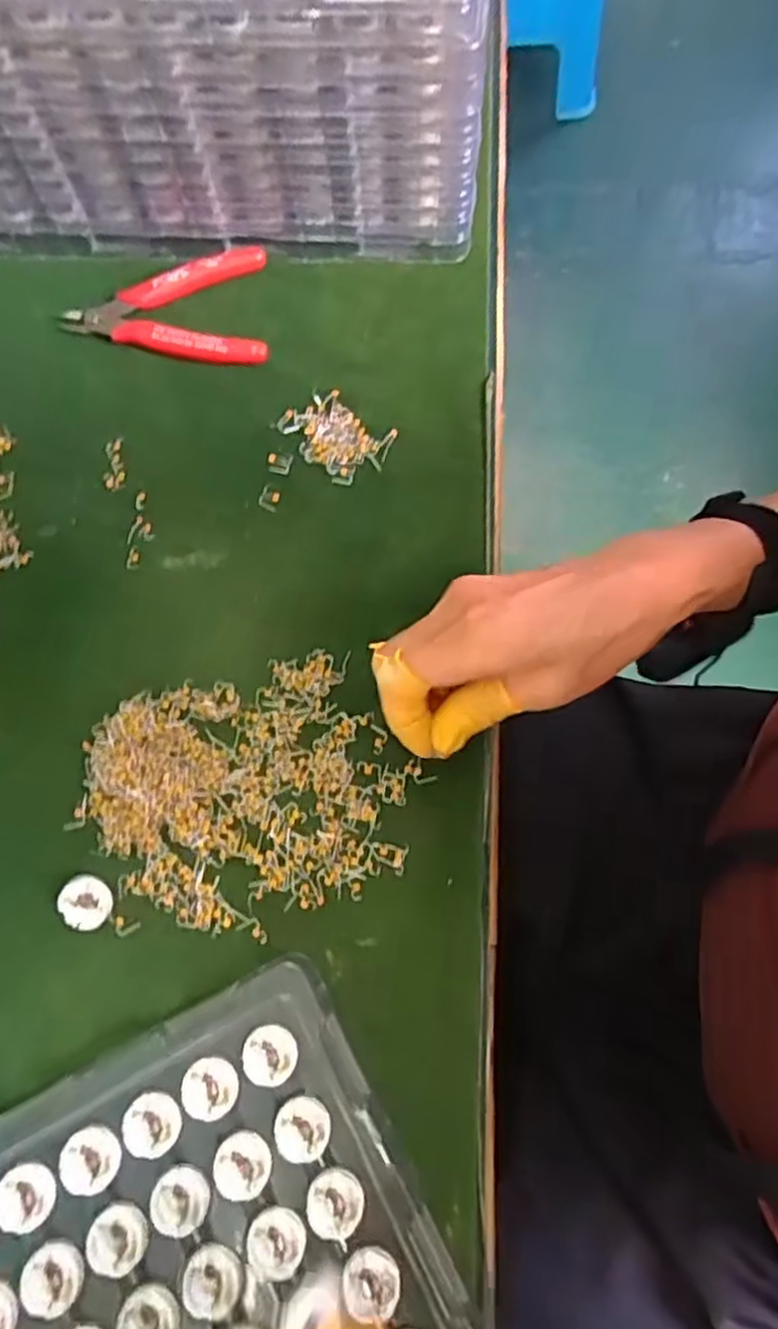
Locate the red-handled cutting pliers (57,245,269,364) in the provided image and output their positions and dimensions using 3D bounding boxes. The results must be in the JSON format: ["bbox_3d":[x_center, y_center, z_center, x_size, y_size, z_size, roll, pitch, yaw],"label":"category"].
[{"bbox_3d":[-0.135,-0.214,0.440,0.120,0.014,0.078,-3,72,1],"label":"red-handled cutting pliers"}]

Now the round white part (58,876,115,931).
[{"bbox_3d":[-0.142,0.111,0.340,0.024,0.008,0.024,0,92,-9],"label":"round white part"}]

